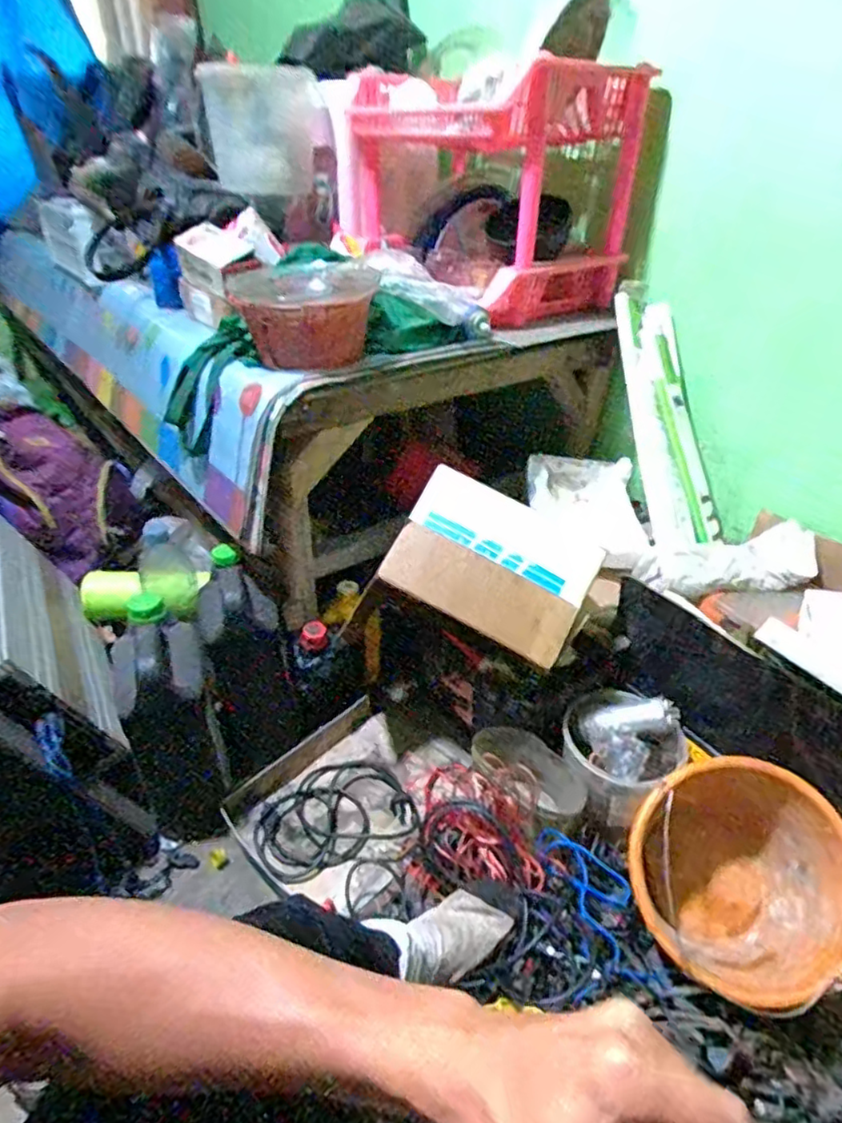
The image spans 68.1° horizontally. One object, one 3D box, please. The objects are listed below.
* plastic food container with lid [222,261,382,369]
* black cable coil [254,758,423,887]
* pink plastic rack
[{"bbox_3d":[-0.154,-0.351,0.906,0.181,0.121,0.158,1,34,0],"label":"plastic food container with lid"},{"bbox_3d":[-0.132,0.388,0.947,0.235,0.039,0.179,-12,36,-19],"label":"black cable coil"},{"bbox_3d":[0.114,-0.667,1.133,0.334,0.335,0.450,-22,40,-30],"label":"pink plastic rack"}]

